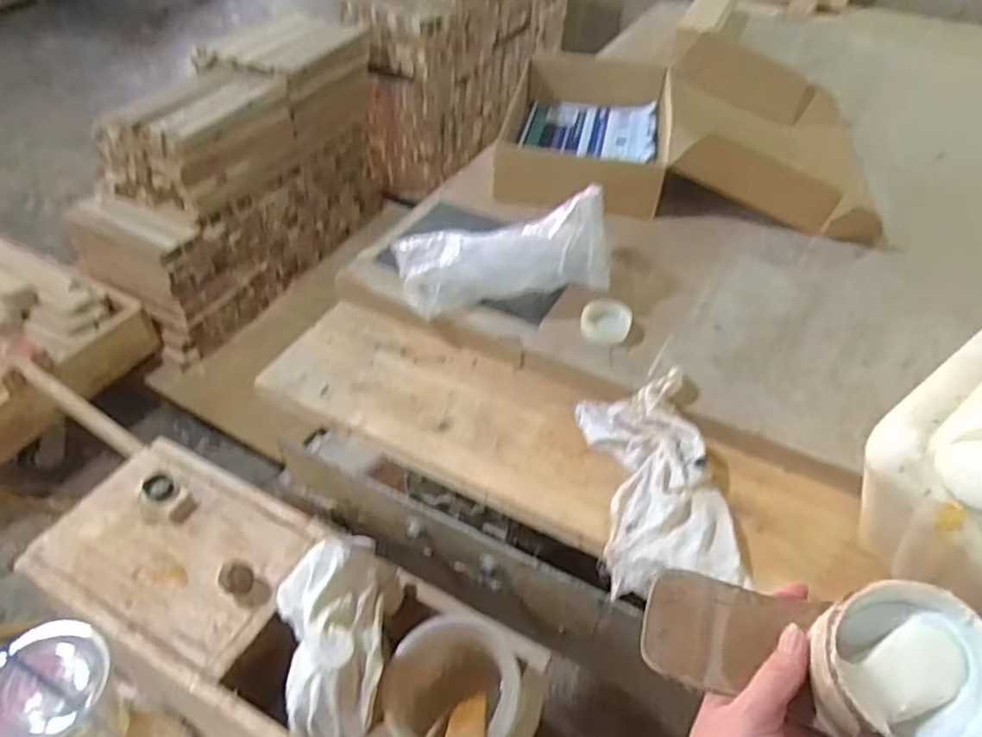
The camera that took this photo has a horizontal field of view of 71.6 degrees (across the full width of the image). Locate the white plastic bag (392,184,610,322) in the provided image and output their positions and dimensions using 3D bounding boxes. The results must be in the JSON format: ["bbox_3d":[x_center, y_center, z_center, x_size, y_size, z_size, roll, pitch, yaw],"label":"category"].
[{"bbox_3d":[0.009,-0.131,0.685,0.216,0.102,0.114,-3,45,-4],"label":"white plastic bag"}]

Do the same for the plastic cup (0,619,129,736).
[{"bbox_3d":[-0.420,0.341,0.687,0.094,0.164,0.108,15,47,13],"label":"plastic cup"}]

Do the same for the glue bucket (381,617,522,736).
[{"bbox_3d":[-0.034,0.300,0.610,0.113,0.109,0.109,0,45,0],"label":"glue bucket"}]

